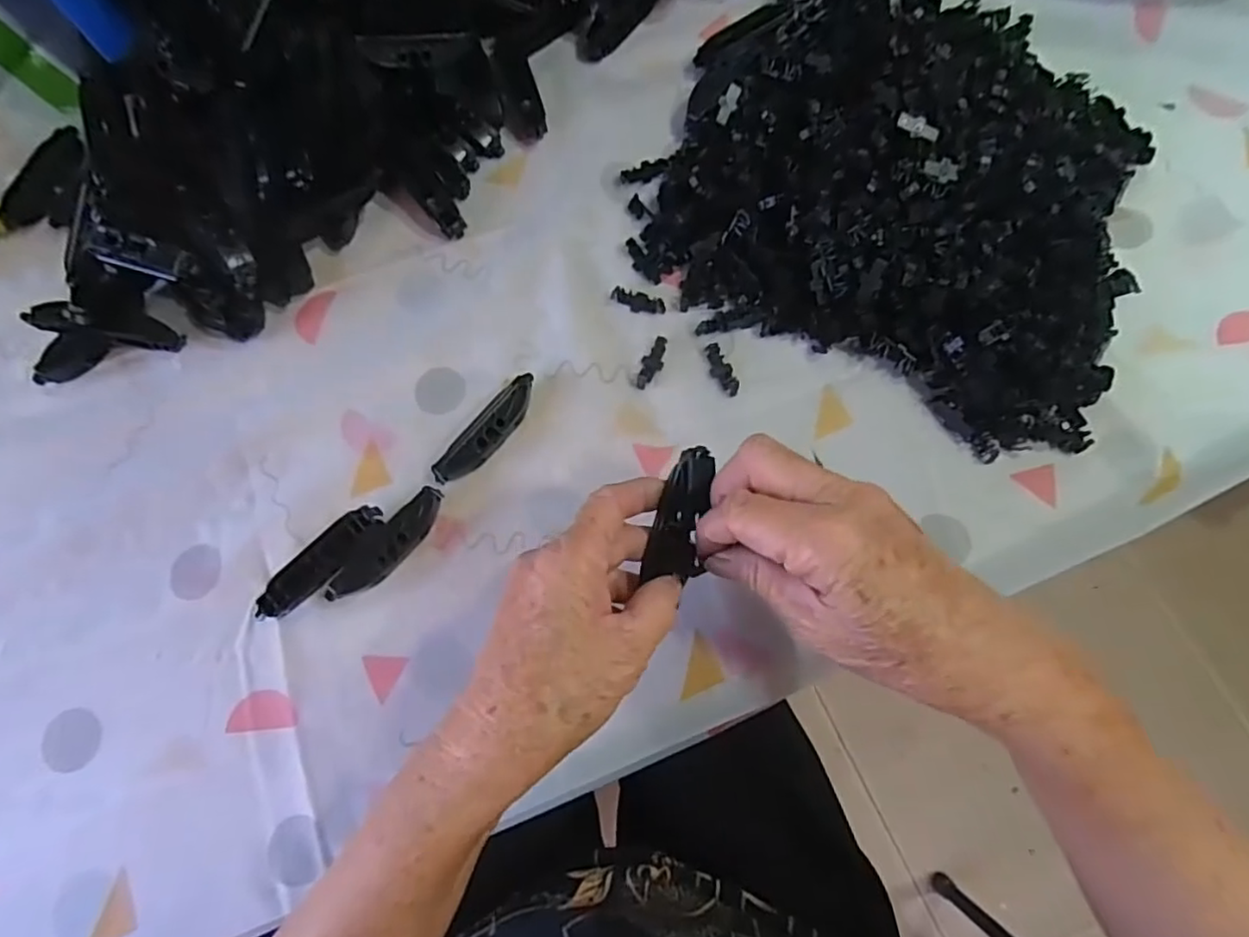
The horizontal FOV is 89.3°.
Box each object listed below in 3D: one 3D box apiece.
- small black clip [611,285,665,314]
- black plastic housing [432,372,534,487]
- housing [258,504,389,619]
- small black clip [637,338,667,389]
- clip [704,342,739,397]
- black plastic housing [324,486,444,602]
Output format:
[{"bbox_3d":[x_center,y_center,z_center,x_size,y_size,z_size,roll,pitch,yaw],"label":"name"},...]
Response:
[{"bbox_3d":[0.009,-0.108,0.407,0.035,0.006,0.012,10,75,4],"label":"small black clip"},{"bbox_3d":[-0.080,-0.023,0.376,0.019,0.015,0.080,39,79,11],"label":"black plastic housing"},{"bbox_3d":[-0.168,0.053,0.354,0.078,0.016,0.023,-41,77,-9],"label":"housing"},{"bbox_3d":[0.017,-0.066,0.394,0.013,0.004,0.036,14,75,5],"label":"small black clip"},{"bbox_3d":[0.060,-0.061,0.388,0.013,0.005,0.036,-25,75,-5],"label":"clip"},{"bbox_3d":[-0.134,0.044,0.358,0.023,0.015,0.079,36,79,11],"label":"black plastic housing"}]

